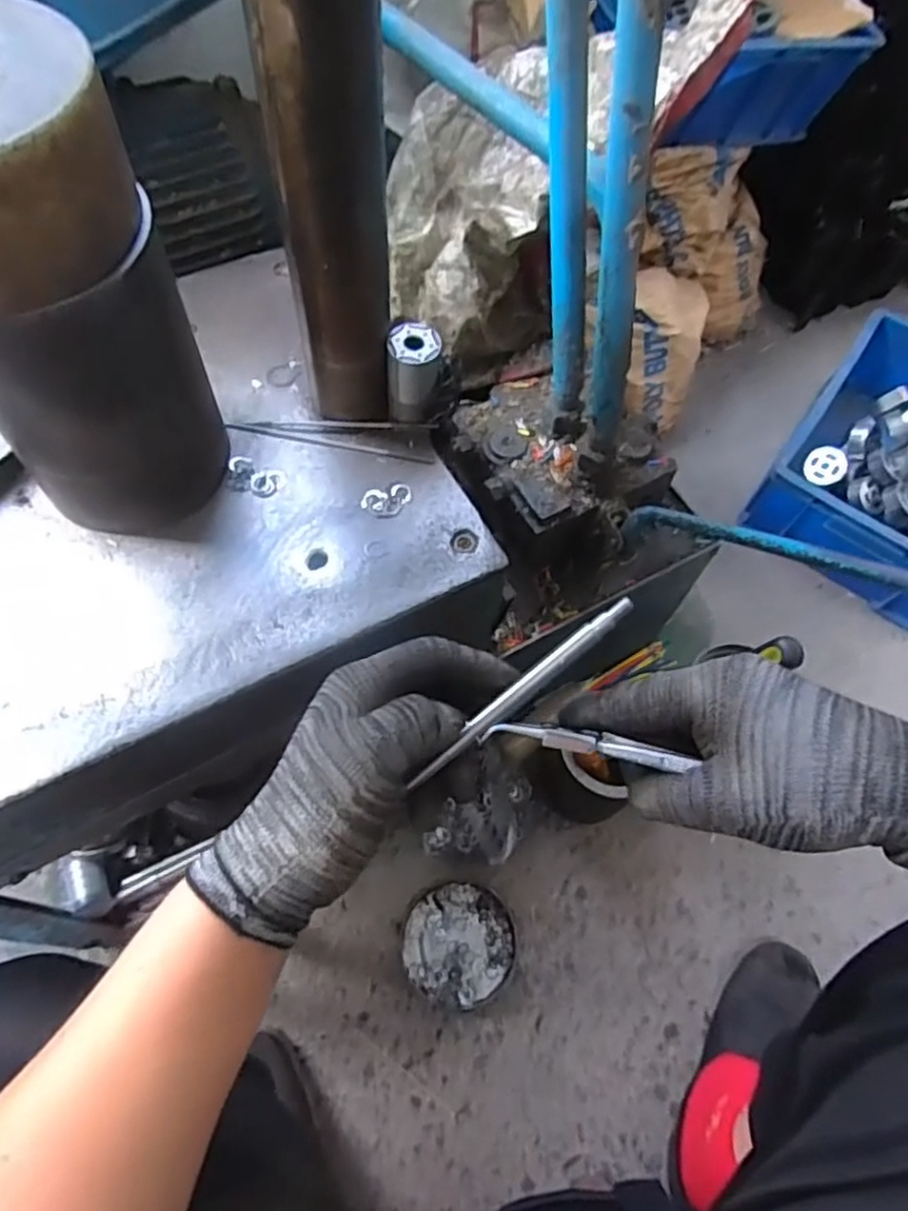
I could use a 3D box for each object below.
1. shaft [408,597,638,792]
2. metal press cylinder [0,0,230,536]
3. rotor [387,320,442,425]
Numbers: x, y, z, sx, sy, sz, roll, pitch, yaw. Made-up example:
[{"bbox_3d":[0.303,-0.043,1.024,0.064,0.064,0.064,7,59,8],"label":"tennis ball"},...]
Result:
[{"bbox_3d":[0.033,0.042,0.351,0.133,0.005,0.011,-41,70,3],"label":"shaft"},{"bbox_3d":[-0.235,-0.164,0.416,0.141,0.255,0.141,41,67,17],"label":"metal press cylinder"},{"bbox_3d":[-0.029,-0.167,0.529,0.038,0.074,0.035,-1,62,-4],"label":"rotor"}]

